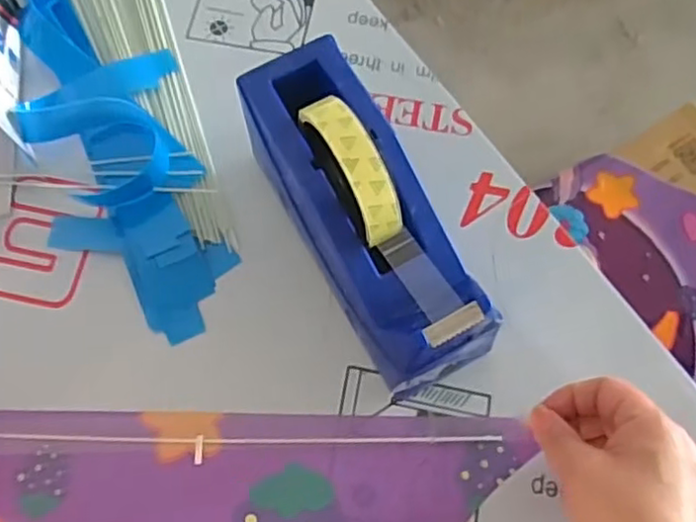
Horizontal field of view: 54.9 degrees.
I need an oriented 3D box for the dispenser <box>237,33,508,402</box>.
[{"bbox_3d":[0.007,-0.025,0.396,0.070,0.123,0.194,-29,72,-8],"label":"dispenser"}]

